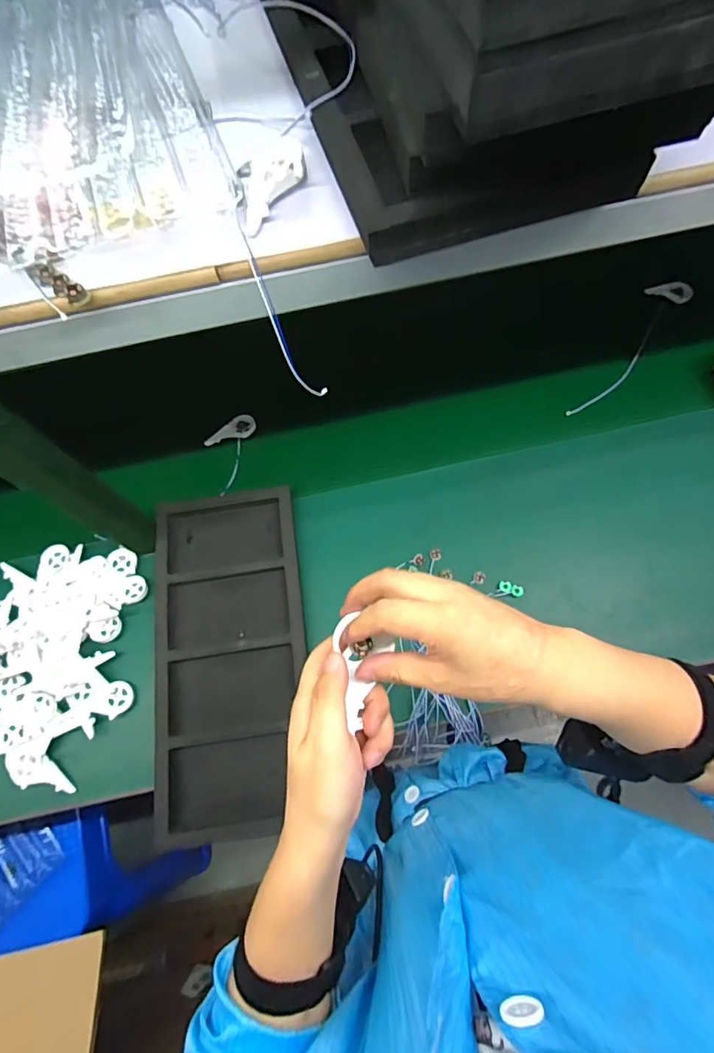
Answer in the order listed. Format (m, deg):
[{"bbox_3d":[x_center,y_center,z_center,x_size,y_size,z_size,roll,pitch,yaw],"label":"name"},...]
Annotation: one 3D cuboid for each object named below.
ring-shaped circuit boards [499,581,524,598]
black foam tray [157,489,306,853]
[{"bbox_3d":[0.236,0.095,0.720,0.038,0.008,0.018,14,70,7],"label":"ring-shaped circuit boards"},{"bbox_3d":[-0.183,0.178,0.690,0.209,0.028,0.477,-8,71,0],"label":"black foam tray"}]

